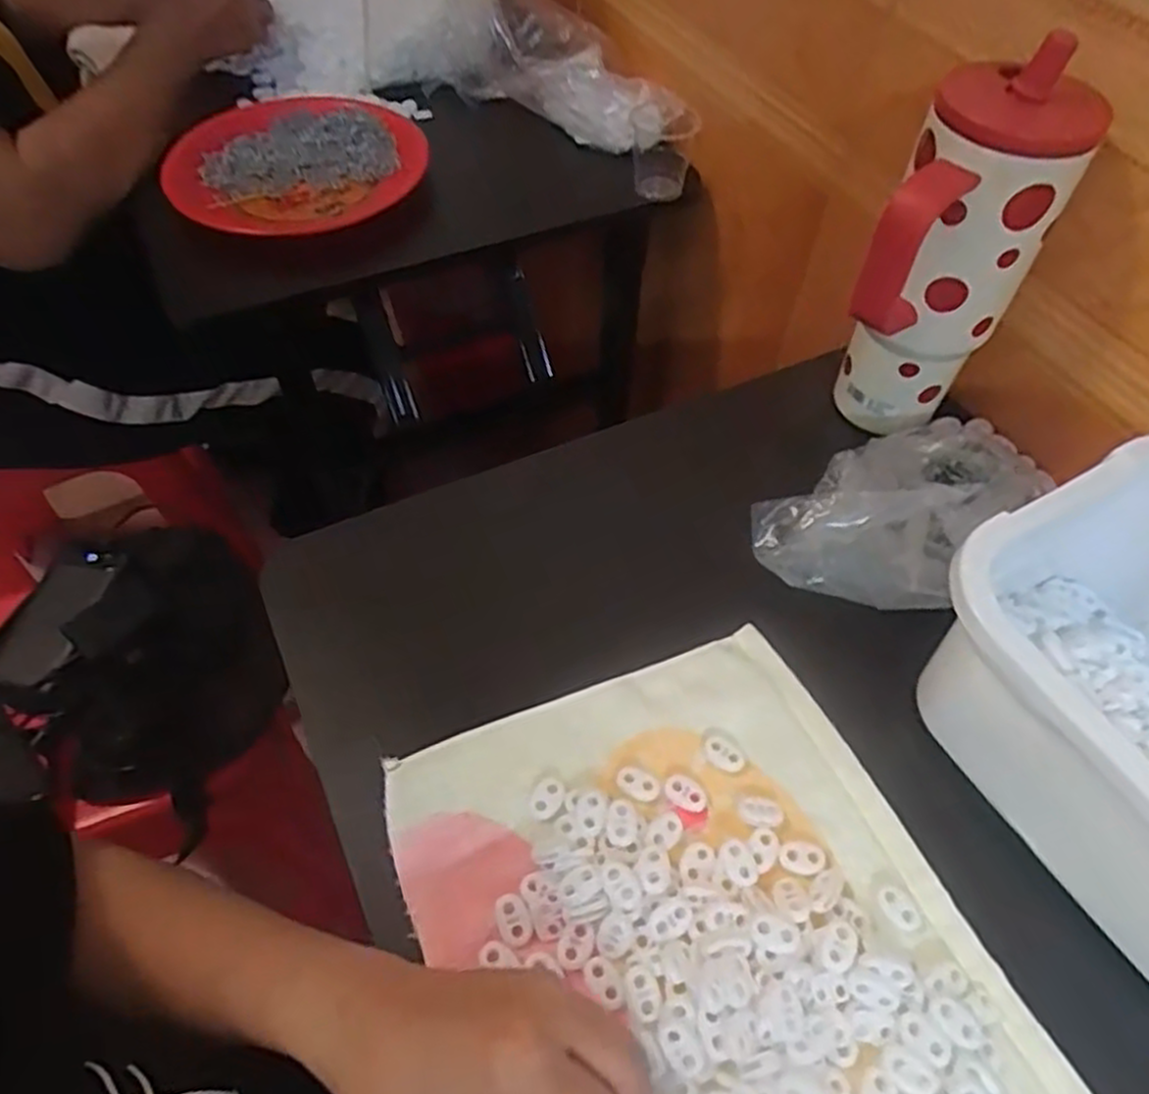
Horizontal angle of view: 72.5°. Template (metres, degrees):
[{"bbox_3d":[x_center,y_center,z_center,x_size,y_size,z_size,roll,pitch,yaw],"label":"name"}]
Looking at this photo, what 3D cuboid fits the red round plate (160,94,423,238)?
[{"bbox_3d":[-0.257,-0.361,0.736,0.219,0.025,0.220,1,54,-1],"label":"red round plate"}]

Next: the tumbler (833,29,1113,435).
[{"bbox_3d":[0.213,-0.151,0.465,0.082,0.210,0.110,26,57,16],"label":"tumbler"}]

